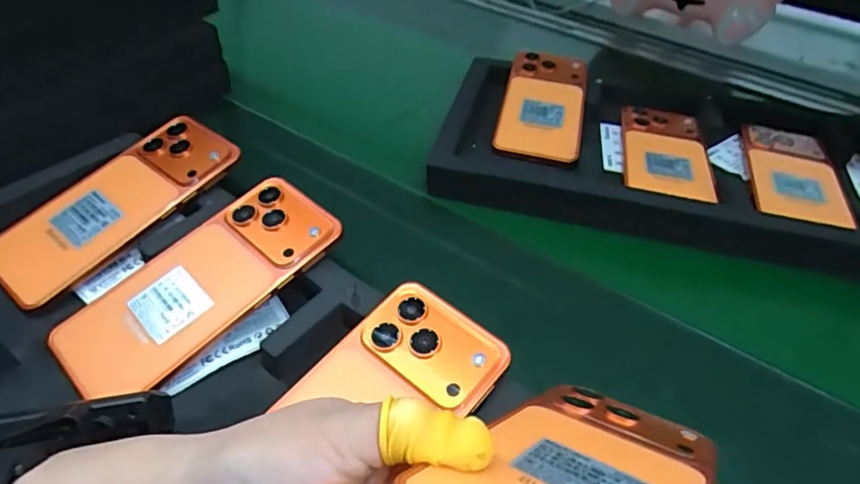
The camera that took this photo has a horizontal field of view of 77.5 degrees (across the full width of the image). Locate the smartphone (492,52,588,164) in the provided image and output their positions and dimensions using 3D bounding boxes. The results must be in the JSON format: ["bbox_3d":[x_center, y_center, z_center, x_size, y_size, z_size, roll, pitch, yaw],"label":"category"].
[{"bbox_3d":[0.109,-0.134,0.517,0.076,0.010,0.156,11,53,9],"label":"smartphone"}]

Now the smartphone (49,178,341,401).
[{"bbox_3d":[-0.135,0.024,0.320,0.163,0.012,0.072,-38,57,-20],"label":"smartphone"}]

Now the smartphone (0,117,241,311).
[{"bbox_3d":[-0.213,-0.027,0.366,0.068,0.013,0.162,34,64,27],"label":"smartphone"}]

